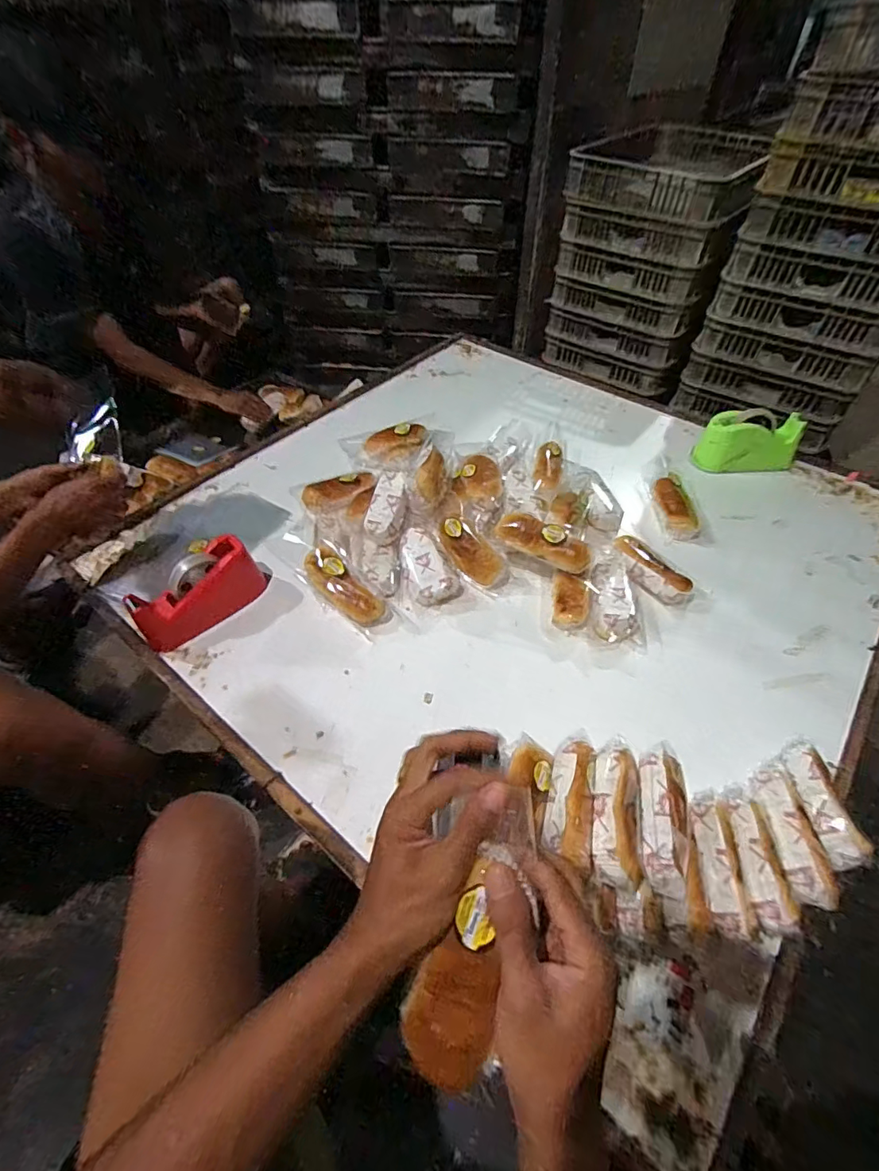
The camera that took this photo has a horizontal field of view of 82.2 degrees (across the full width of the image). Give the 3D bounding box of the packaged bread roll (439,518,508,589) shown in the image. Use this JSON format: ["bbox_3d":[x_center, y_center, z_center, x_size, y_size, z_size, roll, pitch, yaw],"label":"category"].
[{"bbox_3d":[0.058,-0.057,0.870,0.148,0.071,0.046,49,27,5],"label":"packaged bread roll"}]

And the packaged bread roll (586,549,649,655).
[{"bbox_3d":[0.292,0.020,0.823,0.094,0.042,0.189,10,50,8],"label":"packaged bread roll"}]

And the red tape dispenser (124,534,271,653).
[{"bbox_3d":[-0.387,0.010,0.818,0.063,0.100,0.209,36,58,26],"label":"red tape dispenser"}]

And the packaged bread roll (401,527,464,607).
[{"bbox_3d":[-0.022,-0.035,0.851,0.081,0.040,0.141,-22,67,-18],"label":"packaged bread roll"}]

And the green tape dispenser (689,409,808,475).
[{"bbox_3d":[0.656,-0.304,1.062,0.212,0.106,0.070,-2,50,-2],"label":"green tape dispenser"}]

